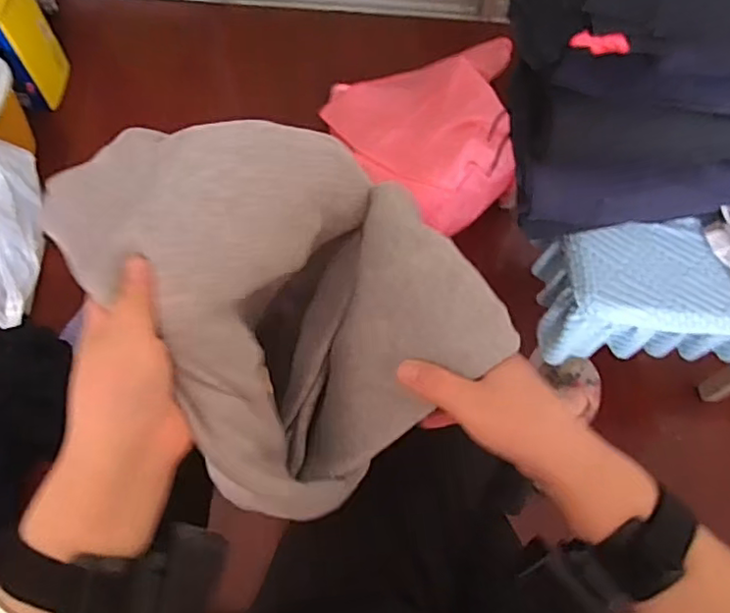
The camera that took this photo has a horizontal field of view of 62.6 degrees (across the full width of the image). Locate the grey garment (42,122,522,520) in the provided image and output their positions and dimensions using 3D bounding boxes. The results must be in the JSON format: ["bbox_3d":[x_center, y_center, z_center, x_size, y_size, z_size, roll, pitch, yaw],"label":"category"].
[{"bbox_3d":[-0.048,-0.002,0.397,0.184,0.172,0.215,-33,71,-16],"label":"grey garment"}]

